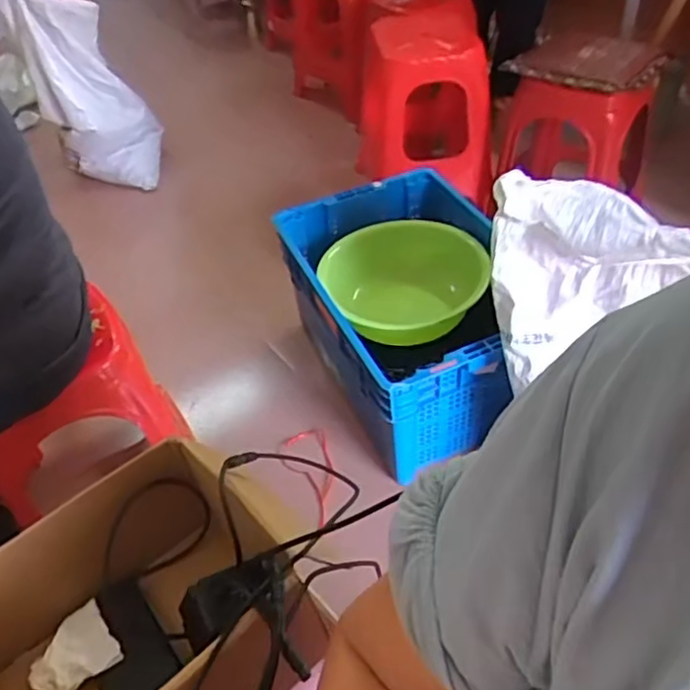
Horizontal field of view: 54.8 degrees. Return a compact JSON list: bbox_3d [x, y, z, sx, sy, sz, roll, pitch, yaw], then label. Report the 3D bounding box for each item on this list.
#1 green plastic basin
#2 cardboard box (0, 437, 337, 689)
[{"bbox_3d":[0.130,-0.131,1.384,0.306,0.137,0.322,-3,44,3],"label":"green plastic basin"},{"bbox_3d":[-0.192,0.275,0.603,0.292,0.162,0.256,-31,50,-24],"label":"cardboard box"}]

